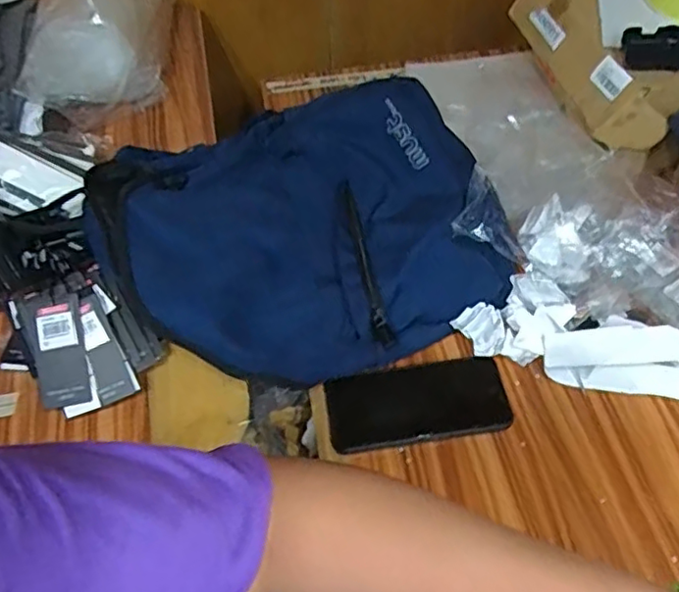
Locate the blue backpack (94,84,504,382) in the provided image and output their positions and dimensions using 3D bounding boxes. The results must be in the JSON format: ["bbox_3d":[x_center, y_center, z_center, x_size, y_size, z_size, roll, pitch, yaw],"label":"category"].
[{"bbox_3d":[-0.047,-0.081,0.692,0.418,0.098,0.358,-16,54,-9],"label":"blue backpack"}]

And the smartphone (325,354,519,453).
[{"bbox_3d":[0.075,0.103,0.604,0.170,0.012,0.076,-7,54,-2],"label":"smartphone"}]

